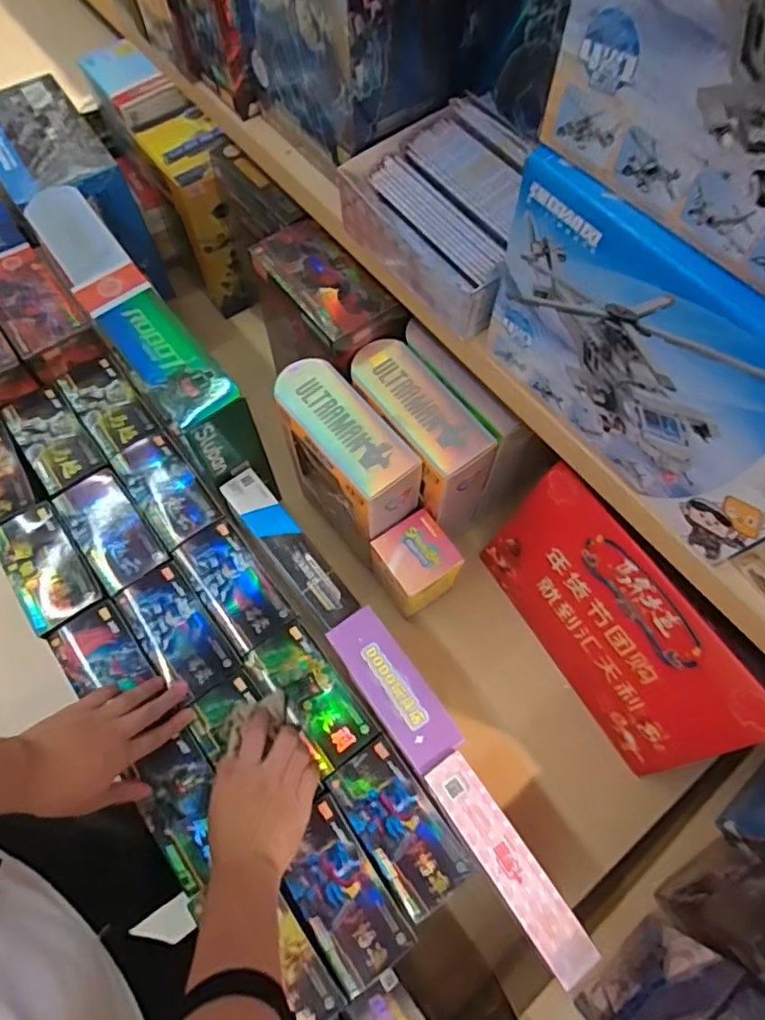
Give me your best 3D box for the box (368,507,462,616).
[{"bbox_3d":[0.033,0.066,0.645,0.080,0.110,0.072,-32,71,-13],"label":"box"}]

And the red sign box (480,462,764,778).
[{"bbox_3d":[0.225,0.117,0.590,0.009,0.199,0.287,-22,67,-30],"label":"red sign box"}]

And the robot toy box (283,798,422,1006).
[{"bbox_3d":[-0.040,0.361,0.547,0.077,0.025,0.145,-33,71,-13],"label":"robot toy box"}]

